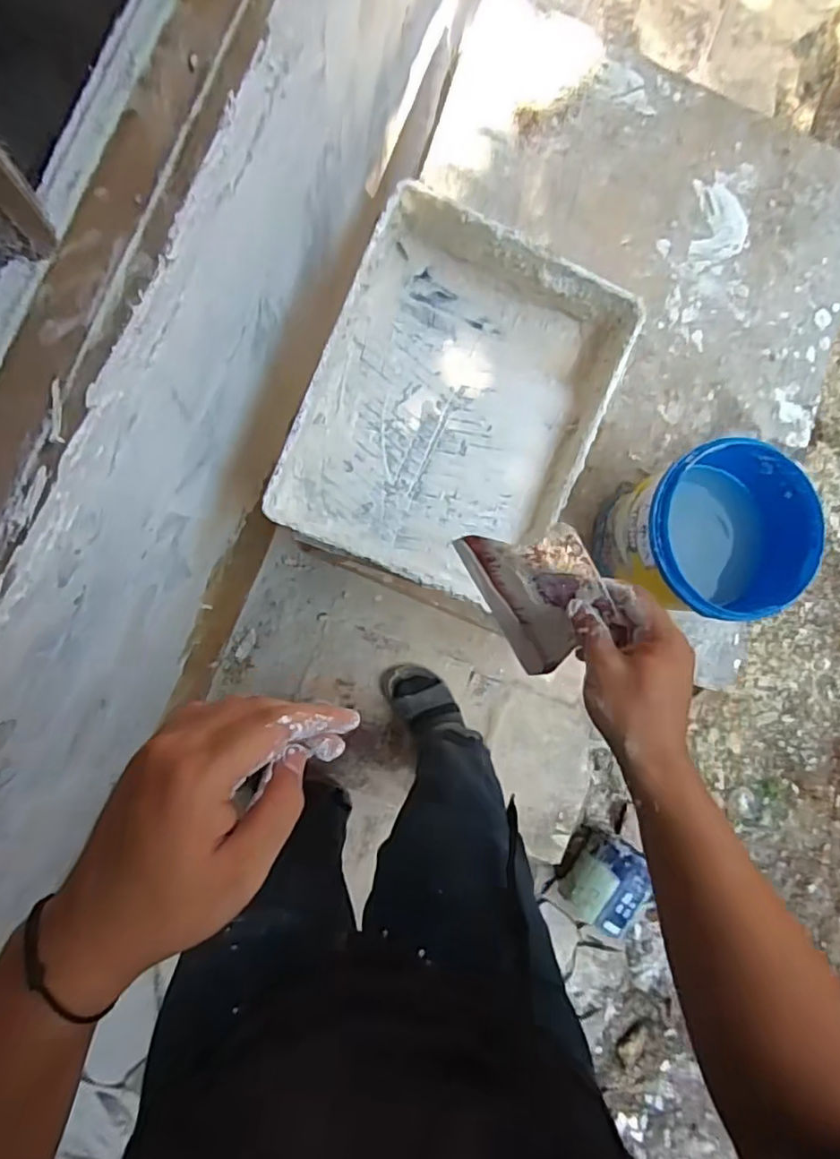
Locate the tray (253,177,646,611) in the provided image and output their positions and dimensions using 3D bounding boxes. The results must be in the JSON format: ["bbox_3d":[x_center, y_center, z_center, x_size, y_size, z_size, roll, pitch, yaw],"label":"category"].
[{"bbox_3d":[0.035,-0.173,0.628,0.275,0.083,0.348,23,84,-8],"label":"tray"}]

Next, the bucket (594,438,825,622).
[{"bbox_3d":[0.280,-0.041,0.616,0.162,0.146,0.154,0,88,-7],"label":"bucket"}]

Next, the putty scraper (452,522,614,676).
[{"bbox_3d":[0.086,0.013,0.426,0.005,0.103,0.114,-37,102,-37],"label":"putty scraper"}]

